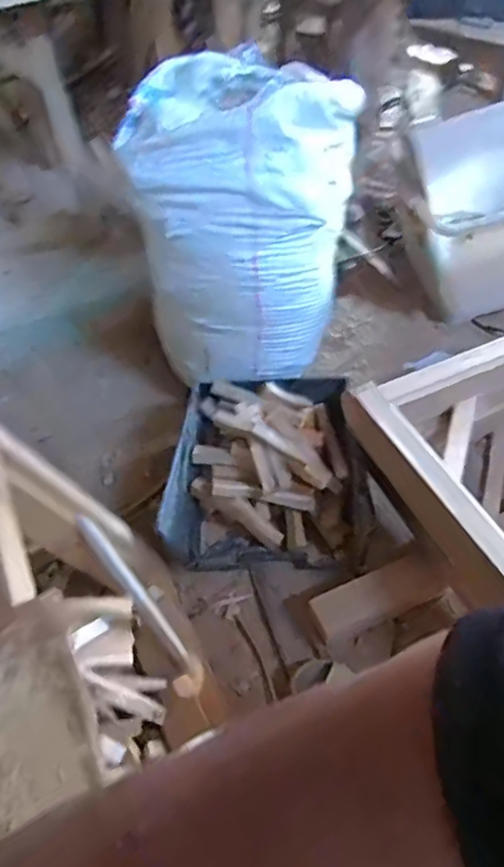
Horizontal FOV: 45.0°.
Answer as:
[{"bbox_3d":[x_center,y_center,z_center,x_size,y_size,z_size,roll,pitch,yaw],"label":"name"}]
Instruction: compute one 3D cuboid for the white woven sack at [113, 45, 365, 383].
[{"bbox_3d":[-0.009,-0.495,1.440,0.460,0.603,0.426,3,50,6],"label":"white woven sack"}]

